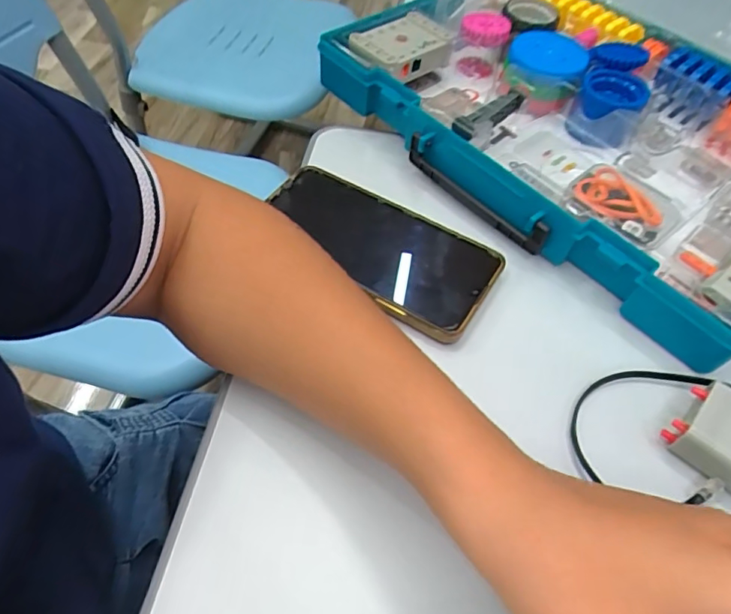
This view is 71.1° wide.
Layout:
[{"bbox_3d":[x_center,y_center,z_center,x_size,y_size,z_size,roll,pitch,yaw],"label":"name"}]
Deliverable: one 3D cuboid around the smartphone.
[{"bbox_3d":[0.004,-0.041,0.333,0.160,0.014,0.077,31,59,16],"label":"smartphone"}]

